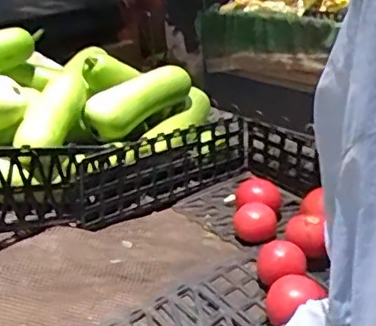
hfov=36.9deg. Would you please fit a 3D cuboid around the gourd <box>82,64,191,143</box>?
[{"bbox_3d":[-0.089,-0.115,0.961,0.074,0.085,0.231,10,27,30],"label":"gourd"}]

